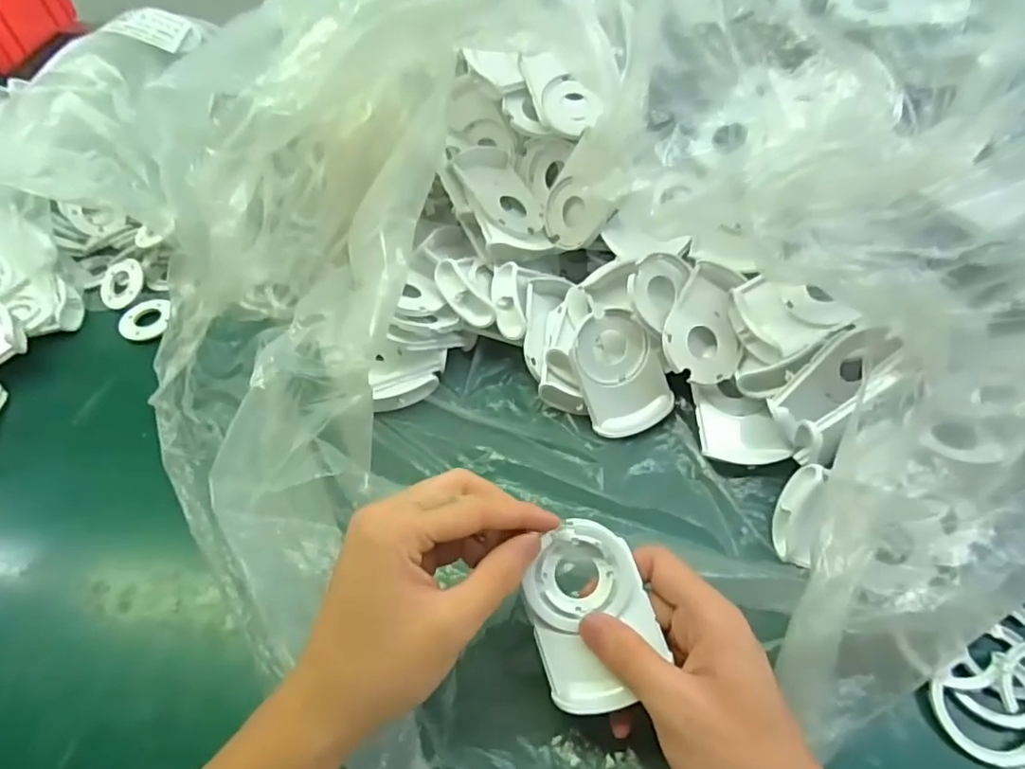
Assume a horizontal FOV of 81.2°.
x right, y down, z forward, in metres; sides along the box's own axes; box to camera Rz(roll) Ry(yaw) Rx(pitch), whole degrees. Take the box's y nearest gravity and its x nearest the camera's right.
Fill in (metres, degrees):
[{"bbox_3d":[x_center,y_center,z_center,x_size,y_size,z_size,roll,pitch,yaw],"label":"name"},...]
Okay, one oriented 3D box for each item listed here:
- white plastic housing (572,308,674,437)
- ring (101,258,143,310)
[{"bbox_3d":[0.070,-0.009,0.404,0.057,0.082,0.025,-22,12,-8],"label":"white plastic housing"},{"bbox_3d":[-0.333,-0.086,0.508,0.040,0.006,0.044,-2,82,15],"label":"ring"}]

